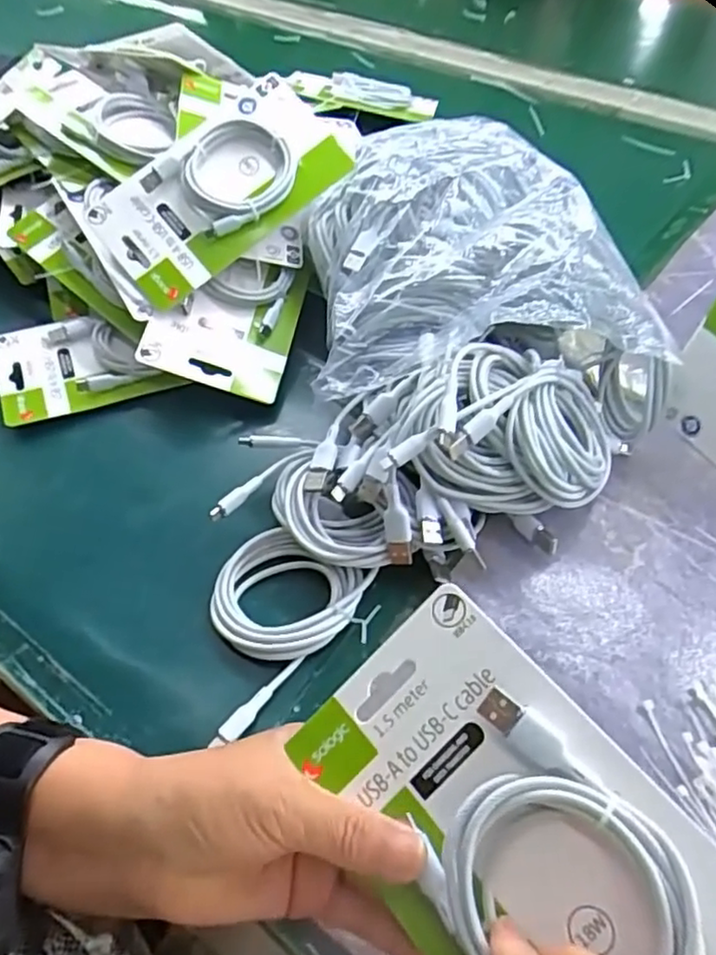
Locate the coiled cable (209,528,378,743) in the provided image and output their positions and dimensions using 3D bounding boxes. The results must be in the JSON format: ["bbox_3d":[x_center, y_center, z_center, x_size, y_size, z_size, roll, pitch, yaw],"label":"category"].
[{"bbox_3d":[-0.053,0.084,0.374,0.078,0.016,0.113,25,56,19],"label":"coiled cable"}]

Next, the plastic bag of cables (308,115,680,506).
[{"bbox_3d":[0.075,-0.111,0.449,0.213,0.130,0.287,-12,52,-8],"label":"plastic bag of cables"}]

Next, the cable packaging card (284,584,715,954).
[{"bbox_3d":[0.058,0.130,0.230,0.095,0.015,0.174,-45,64,-1],"label":"cable packaging card"}]

